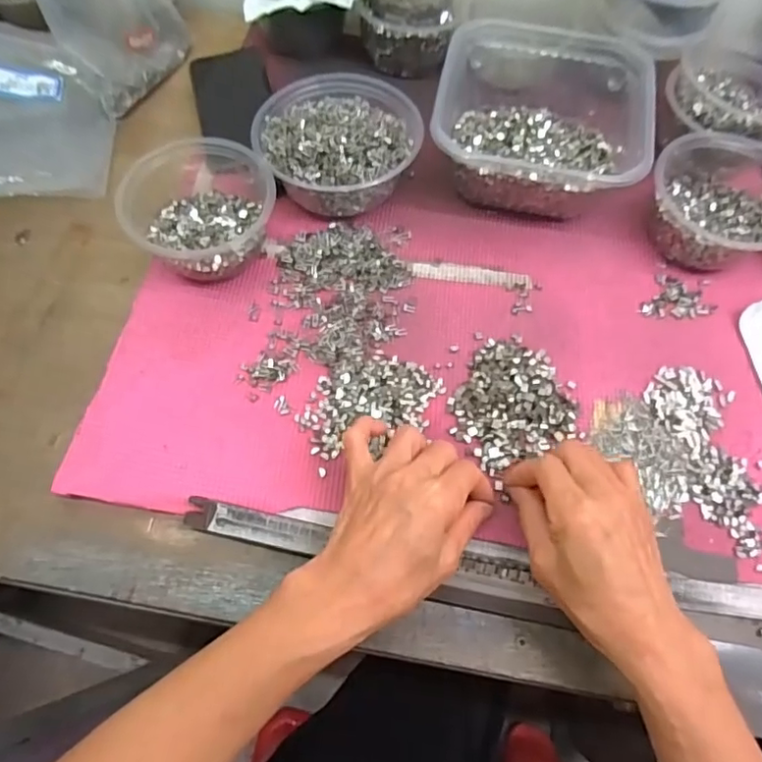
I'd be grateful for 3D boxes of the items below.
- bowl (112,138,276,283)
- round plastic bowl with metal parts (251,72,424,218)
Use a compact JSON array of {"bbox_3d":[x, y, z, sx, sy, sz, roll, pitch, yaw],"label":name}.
[{"bbox_3d":[-0.151,-0.143,0.456,0.116,0.063,0.129,-36,70,-17],"label":"bowl"},{"bbox_3d":[-0.035,-0.195,0.480,0.137,0.064,0.113,-6,64,-4],"label":"round plastic bowl with metal parts"}]

